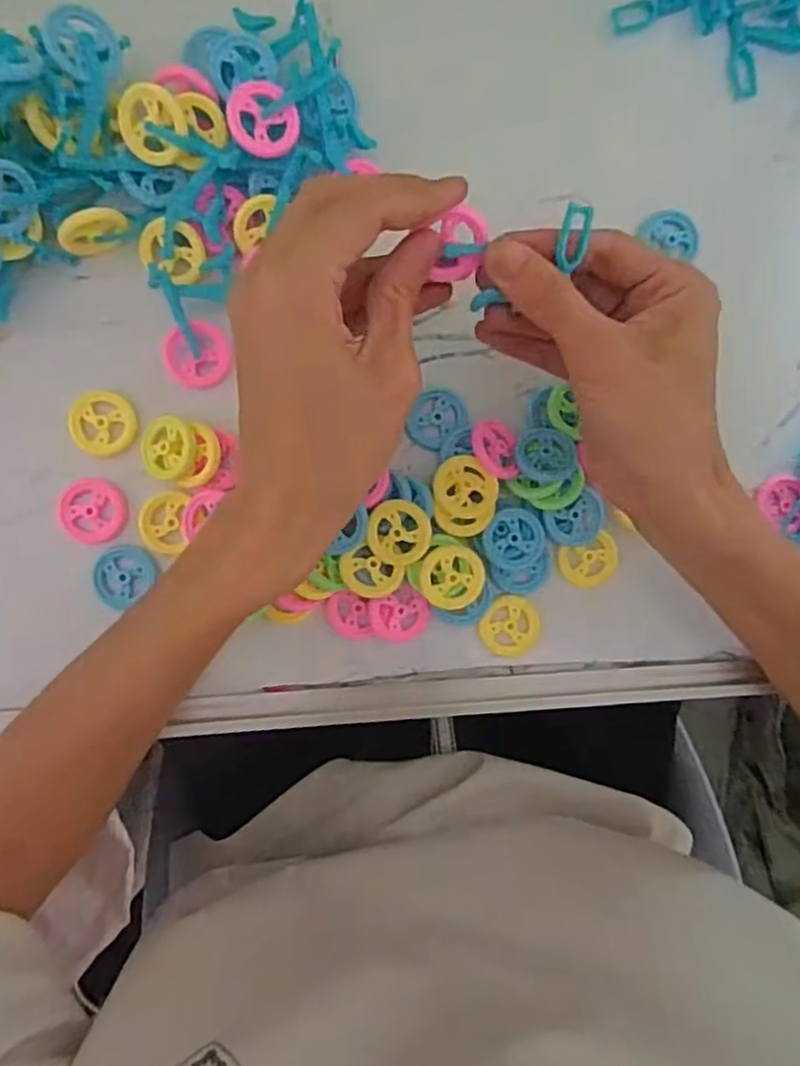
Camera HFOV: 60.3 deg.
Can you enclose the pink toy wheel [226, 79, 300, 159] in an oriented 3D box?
[{"bbox_3d":[-0.058,-0.175,0.292,0.030,0.004,0.028,-4,104,-16],"label":"pink toy wheel"}]

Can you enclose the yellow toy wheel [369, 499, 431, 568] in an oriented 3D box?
[{"bbox_3d":[0.000,0.000,0.312,0.028,0.008,0.029,0,92,-4],"label":"yellow toy wheel"}]

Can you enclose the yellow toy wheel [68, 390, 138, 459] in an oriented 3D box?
[{"bbox_3d":[-0.136,-0.050,0.316,0.029,0.004,0.030,0,92,-4],"label":"yellow toy wheel"}]

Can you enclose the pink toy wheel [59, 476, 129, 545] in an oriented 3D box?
[{"bbox_3d":[-0.141,-0.010,0.318,0.028,0.005,0.030,0,92,-4],"label":"pink toy wheel"}]

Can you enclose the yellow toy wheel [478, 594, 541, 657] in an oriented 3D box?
[{"bbox_3d":[0.054,0.046,0.335,0.029,0.006,0.029,-5,93,-4],"label":"yellow toy wheel"}]

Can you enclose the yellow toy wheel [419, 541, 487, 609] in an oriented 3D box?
[{"bbox_3d":[0.024,0.020,0.319,0.029,0.011,0.030,0,92,-4],"label":"yellow toy wheel"}]

